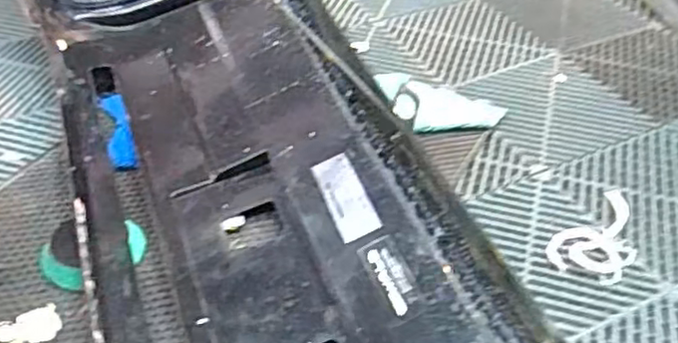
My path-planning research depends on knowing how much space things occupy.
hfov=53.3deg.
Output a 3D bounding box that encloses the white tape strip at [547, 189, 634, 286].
[{"bbox_3d":[0.287,0.071,0.726,0.145,0.005,0.074,-31,51,-30],"label":"white tape strip"}]

